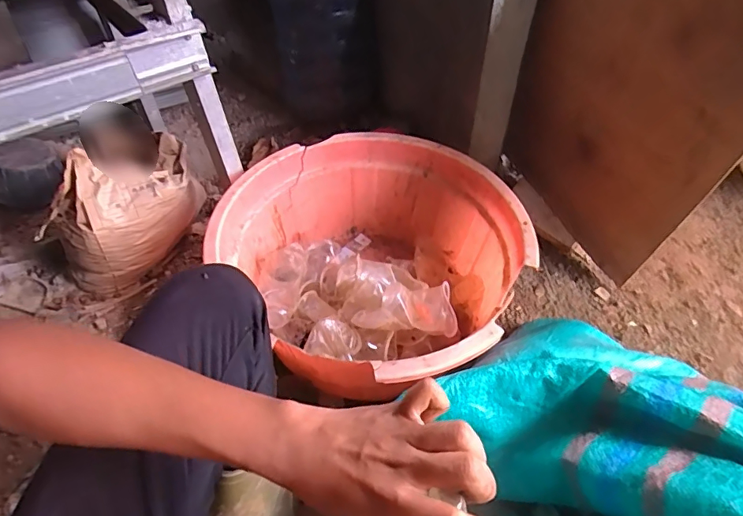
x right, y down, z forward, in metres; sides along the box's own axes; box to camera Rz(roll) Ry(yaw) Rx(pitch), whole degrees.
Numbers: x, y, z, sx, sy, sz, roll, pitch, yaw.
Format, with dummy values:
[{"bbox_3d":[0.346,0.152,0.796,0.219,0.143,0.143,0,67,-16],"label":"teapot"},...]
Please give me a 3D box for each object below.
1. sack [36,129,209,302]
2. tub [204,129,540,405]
[{"bbox_3d":[-0.481,-0.091,0.960,0.298,0.242,0.153,-32,57,-22],"label":"sack"},{"bbox_3d":[0.019,0.012,0.901,0.487,0.245,0.516,-1,51,1],"label":"tub"}]

